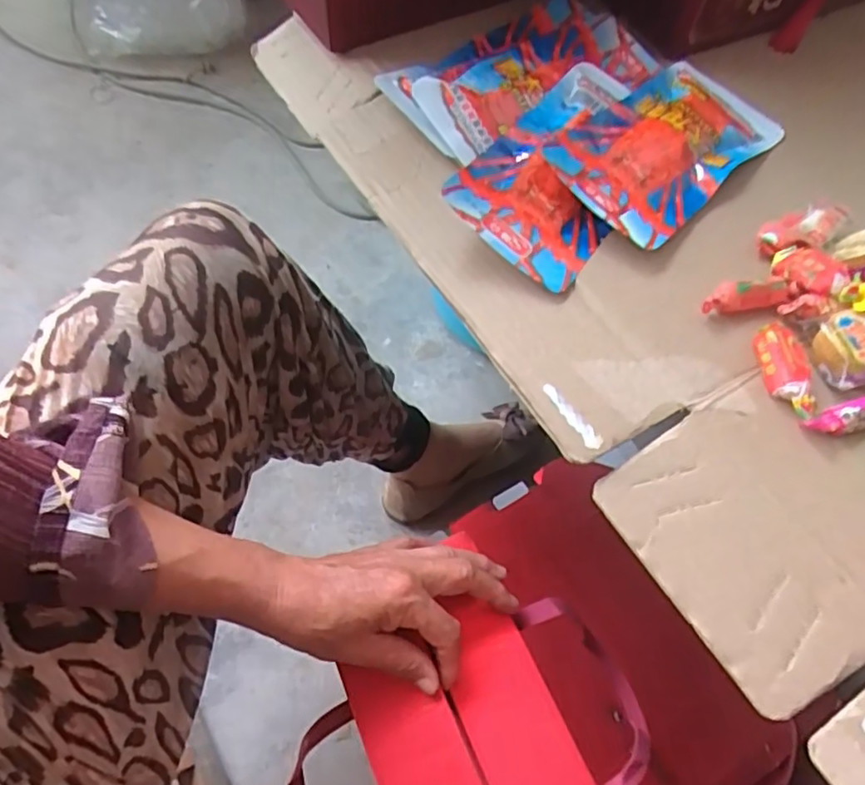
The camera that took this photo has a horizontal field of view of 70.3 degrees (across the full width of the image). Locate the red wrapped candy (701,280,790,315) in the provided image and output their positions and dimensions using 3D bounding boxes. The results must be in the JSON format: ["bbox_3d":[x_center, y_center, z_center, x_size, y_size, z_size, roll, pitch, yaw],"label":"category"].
[{"bbox_3d":[0.185,-0.056,0.367,0.051,0.019,0.013,-2,58,-6],"label":"red wrapped candy"}]

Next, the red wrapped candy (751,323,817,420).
[{"bbox_3d":[0.196,-0.013,0.344,0.024,0.014,0.056,8,58,1],"label":"red wrapped candy"}]

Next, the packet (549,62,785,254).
[{"bbox_3d":[0.165,-0.175,0.437,0.098,0.024,0.192,41,63,19],"label":"packet"}]

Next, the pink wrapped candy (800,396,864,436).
[{"bbox_3d":[0.224,0.013,0.330,0.049,0.013,0.014,-13,60,-13],"label":"pink wrapped candy"}]

